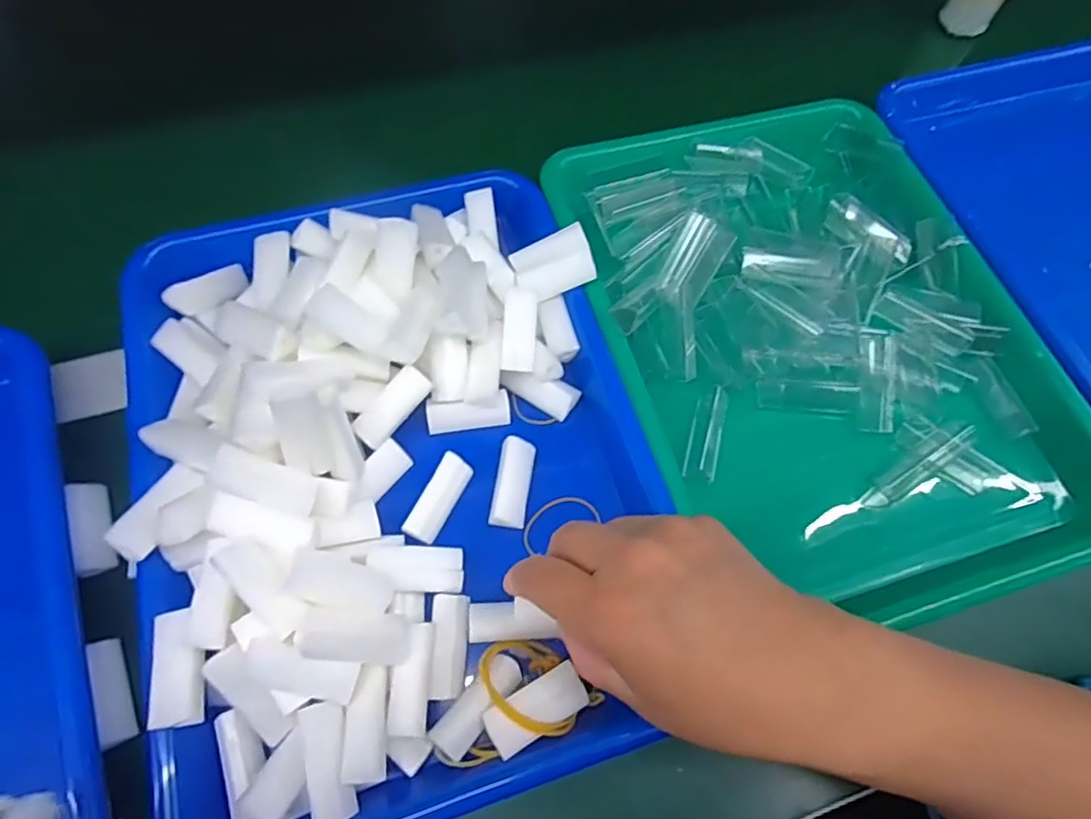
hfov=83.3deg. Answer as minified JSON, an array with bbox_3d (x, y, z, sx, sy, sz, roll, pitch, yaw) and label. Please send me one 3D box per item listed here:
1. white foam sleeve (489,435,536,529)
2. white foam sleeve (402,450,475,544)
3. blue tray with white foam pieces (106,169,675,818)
[{"bbox_3d":[-0.017,0.039,0.328,0.018,0.013,0.048,9,65,1],"label":"white foam sleeve"},{"bbox_3d":[-0.056,0.046,0.321,0.015,0.014,0.047,25,66,8],"label":"white foam sleeve"},{"bbox_3d":[-0.074,0.017,0.306,0.248,0.057,0.326,-14,67,-10],"label":"blue tray with white foam pieces"}]

